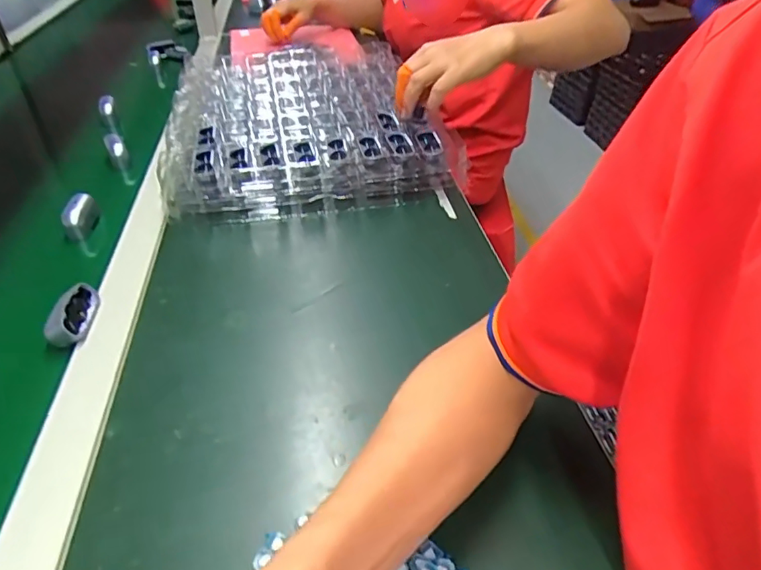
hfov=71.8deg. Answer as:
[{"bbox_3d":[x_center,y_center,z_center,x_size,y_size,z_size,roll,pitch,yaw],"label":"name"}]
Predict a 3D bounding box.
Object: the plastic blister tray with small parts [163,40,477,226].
[{"bbox_3d":[-0.108,-0.235,0.748,0.342,0.058,0.433,-8,40,-9],"label":"plastic blister tray with small parts"}]

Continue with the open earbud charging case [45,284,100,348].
[{"bbox_3d":[-0.264,0.025,0.451,0.030,0.026,0.054,-6,39,-7],"label":"open earbud charging case"}]

